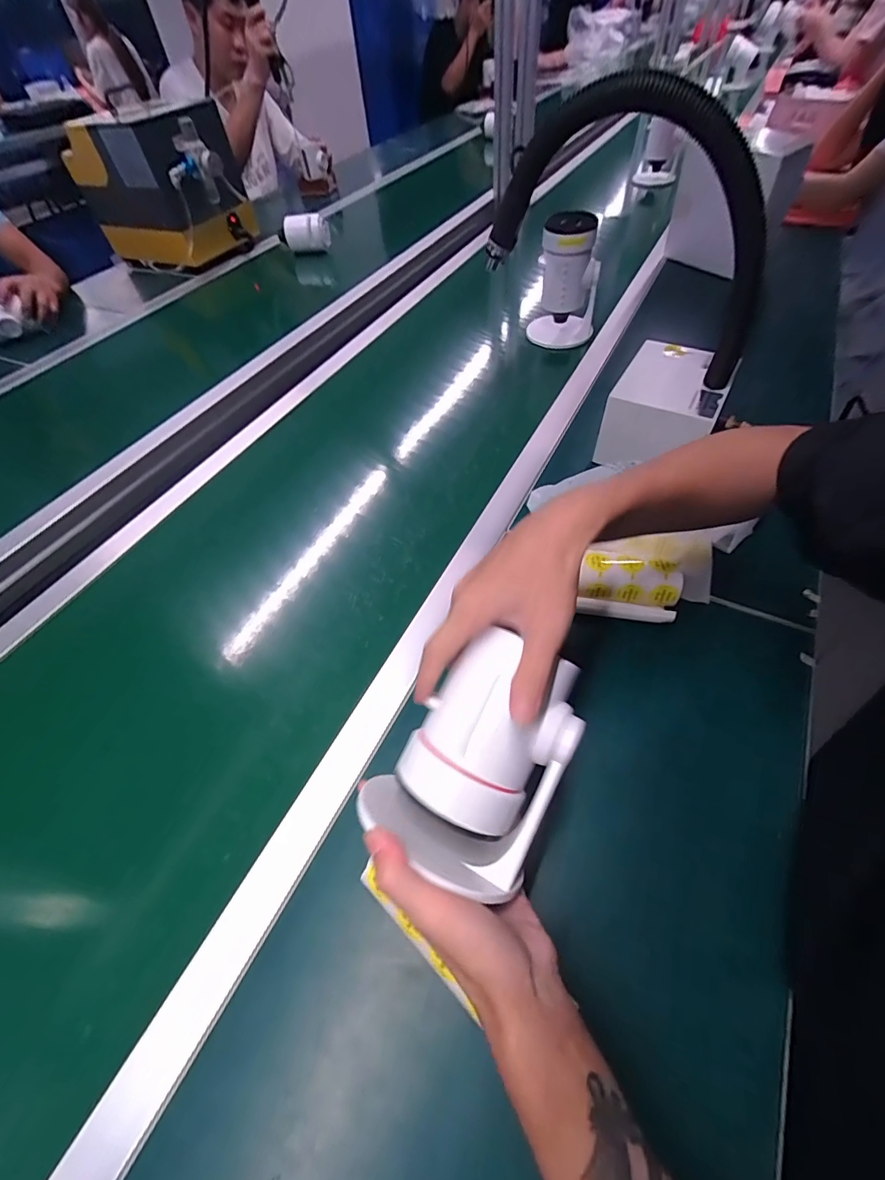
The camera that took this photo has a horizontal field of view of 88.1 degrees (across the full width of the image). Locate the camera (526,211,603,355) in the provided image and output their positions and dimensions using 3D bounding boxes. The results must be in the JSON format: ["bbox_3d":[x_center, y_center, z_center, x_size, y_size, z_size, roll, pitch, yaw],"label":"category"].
[{"bbox_3d":[0.219,-0.534,0.814,0.117,0.212,0.106,11,57,11],"label":"camera"}]

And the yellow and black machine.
[{"bbox_3d":[-0.712,-1.033,1.173,0.377,0.278,0.237,24,60,18],"label":"yellow and black machine"}]

